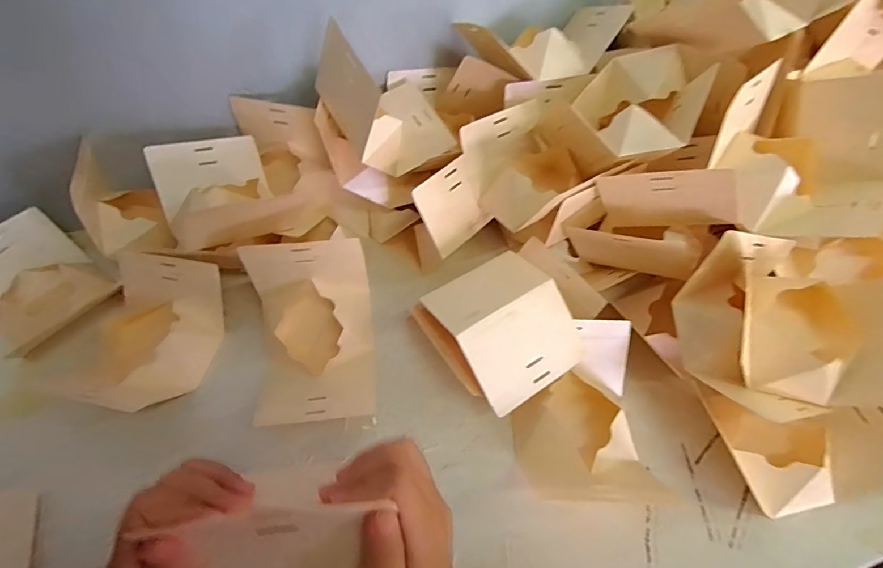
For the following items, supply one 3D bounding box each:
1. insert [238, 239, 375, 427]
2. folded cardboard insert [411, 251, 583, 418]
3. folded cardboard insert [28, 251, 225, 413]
[{"bbox_3d":[-0.140,0.053,0.475,0.126,0.120,0.149,-6,54,-5],"label":"insert"},{"bbox_3d":[0.062,0.045,0.469,0.147,0.063,0.141,-30,60,-21],"label":"folded cardboard insert"},{"bbox_3d":[-0.362,0.054,0.516,0.188,0.089,0.161,11,54,7],"label":"folded cardboard insert"}]

